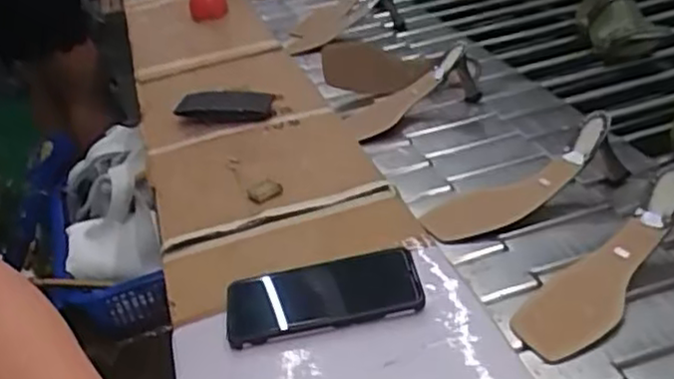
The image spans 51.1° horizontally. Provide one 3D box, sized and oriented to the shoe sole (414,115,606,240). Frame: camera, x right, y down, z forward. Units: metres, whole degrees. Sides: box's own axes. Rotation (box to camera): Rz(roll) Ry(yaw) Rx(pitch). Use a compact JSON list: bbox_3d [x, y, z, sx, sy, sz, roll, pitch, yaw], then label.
[{"bbox_3d":[0.201,-0.002,0.763,0.225,0.049,0.081,-30,32,4],"label":"shoe sole"}]

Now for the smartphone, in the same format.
[{"bbox_3d":[-0.012,0.089,0.607,0.163,0.015,0.077,-10,39,-2],"label":"smartphone"}]

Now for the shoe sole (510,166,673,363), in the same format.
[{"bbox_3d":[0.241,0.065,0.629,0.221,0.049,0.077,-41,43,-20],"label":"shoe sole"}]

